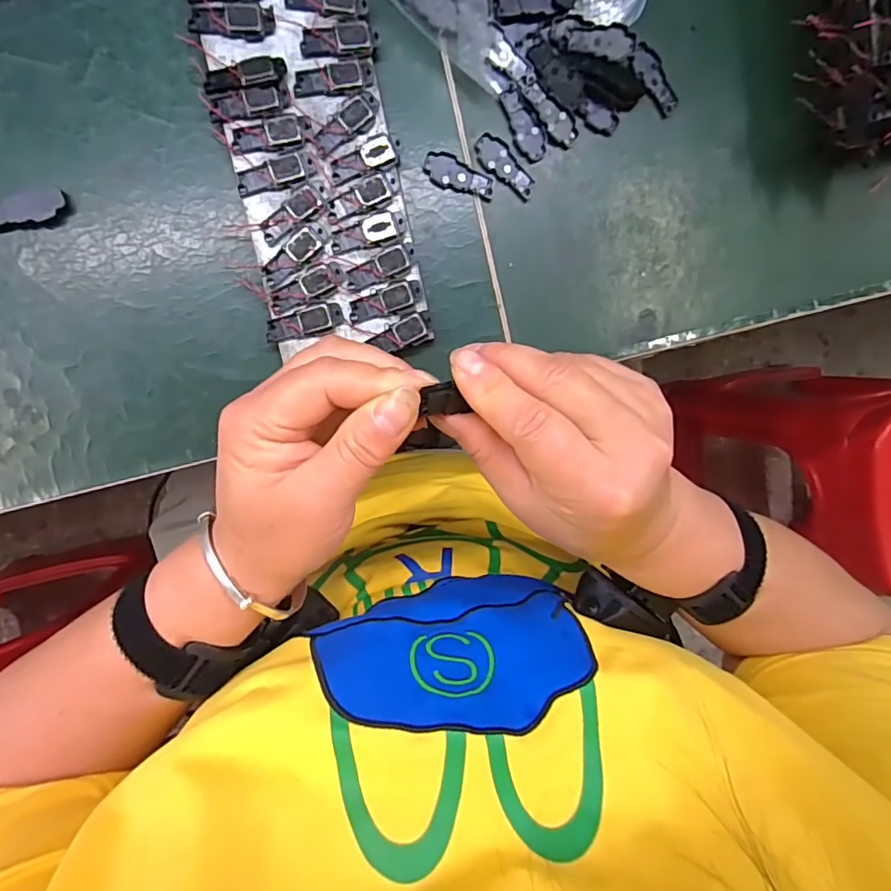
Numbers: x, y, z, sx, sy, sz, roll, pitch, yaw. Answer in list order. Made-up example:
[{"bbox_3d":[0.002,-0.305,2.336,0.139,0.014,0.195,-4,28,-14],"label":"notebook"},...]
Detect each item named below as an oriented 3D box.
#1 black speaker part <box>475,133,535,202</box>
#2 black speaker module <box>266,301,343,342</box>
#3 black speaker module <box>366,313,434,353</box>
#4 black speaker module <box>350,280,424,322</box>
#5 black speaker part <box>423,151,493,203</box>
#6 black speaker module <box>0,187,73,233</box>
[{"bbox_3d":[0.032,-0.151,0.284,0.040,0.004,0.016,45,86,-8],"label":"black speaker part"},{"bbox_3d":[-0.072,-0.063,0.267,0.039,0.004,0.014,-17,95,-7],"label":"black speaker module"},{"bbox_3d":[-0.022,-0.058,0.275,0.033,0.004,0.015,-21,96,-7],"label":"black speaker module"},{"bbox_3d":[-0.031,-0.075,0.272,0.038,0.004,0.013,-17,95,-7],"label":"black speaker module"},{"bbox_3d":[0.008,-0.144,0.280,0.039,0.004,0.016,20,90,-9],"label":"black speaker part"},{"bbox_3d":[-0.199,-0.112,0.248,0.039,0.004,0.017,-13,95,-7],"label":"black speaker module"}]

